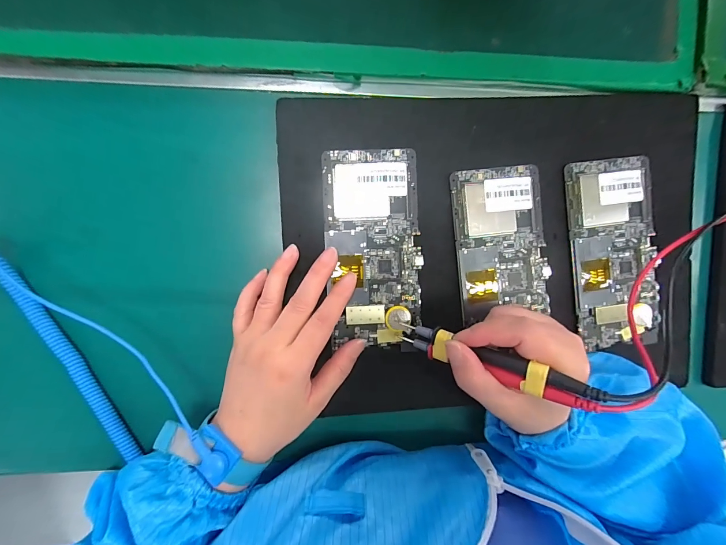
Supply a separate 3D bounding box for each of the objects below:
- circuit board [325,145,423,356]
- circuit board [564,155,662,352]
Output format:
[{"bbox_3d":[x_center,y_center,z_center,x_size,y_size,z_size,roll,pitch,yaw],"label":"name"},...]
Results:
[{"bbox_3d":[0.009,-0.017,0.261,0.072,0.006,0.153,-6,93,-5],"label":"circuit board"},{"bbox_3d":[0.210,-0.015,0.279,0.073,0.011,0.154,-7,95,-5],"label":"circuit board"}]

